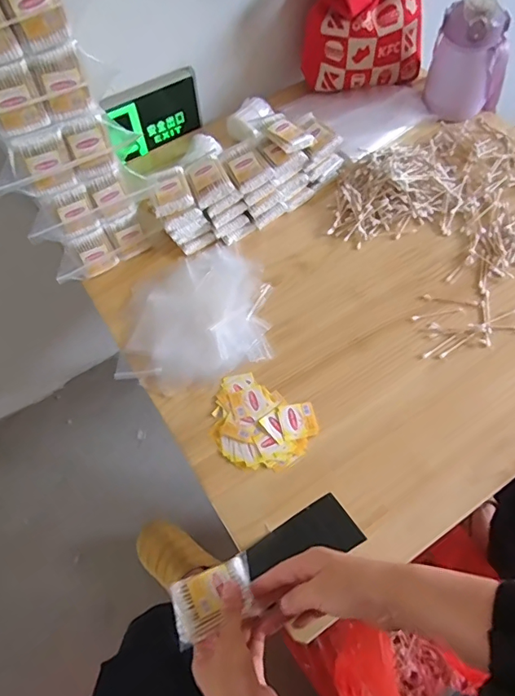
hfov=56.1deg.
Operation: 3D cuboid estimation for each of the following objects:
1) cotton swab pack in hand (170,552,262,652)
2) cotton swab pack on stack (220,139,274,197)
[{"bbox_3d":[-0.044,0.258,0.497,0.088,0.010,0.059,-22,62,-8],"label":"cotton swab pack in hand"},{"bbox_3d":[-0.021,-0.274,0.726,0.059,0.018,0.087,-30,61,-14],"label":"cotton swab pack on stack"}]

